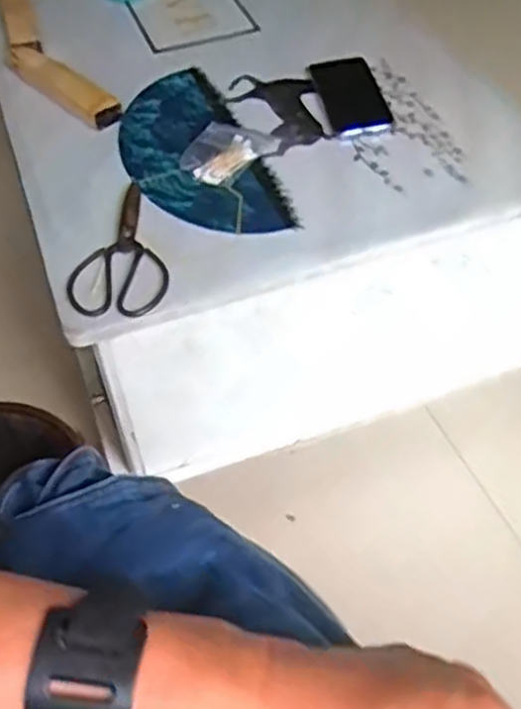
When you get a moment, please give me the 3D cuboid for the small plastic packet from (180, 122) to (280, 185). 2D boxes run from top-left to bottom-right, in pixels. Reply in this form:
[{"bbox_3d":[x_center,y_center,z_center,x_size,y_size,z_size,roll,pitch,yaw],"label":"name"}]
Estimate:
[{"bbox_3d":[-0.042,-0.240,0.923,0.078,0.016,0.118,33,59,27],"label":"small plastic packet"}]

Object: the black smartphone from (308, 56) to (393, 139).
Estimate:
[{"bbox_3d":[0.112,-0.324,0.983,0.075,0.006,0.167,-8,50,-4],"label":"black smartphone"}]

